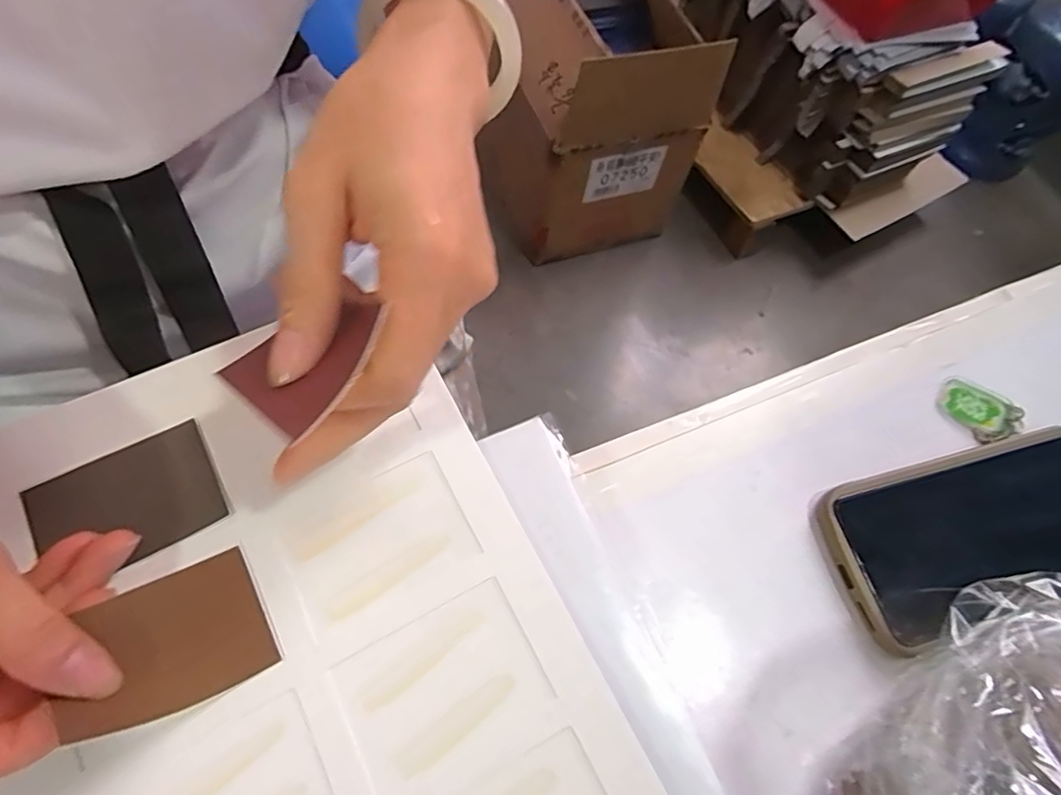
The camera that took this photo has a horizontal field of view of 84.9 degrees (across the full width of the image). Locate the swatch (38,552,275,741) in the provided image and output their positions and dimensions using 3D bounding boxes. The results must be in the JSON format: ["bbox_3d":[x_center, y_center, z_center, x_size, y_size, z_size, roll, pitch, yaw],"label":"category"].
[{"bbox_3d":[-0.129,0.087,0.207,0.061,0.006,0.047,-20,68,-33],"label":"swatch"}]

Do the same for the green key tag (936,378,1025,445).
[{"bbox_3d":[0.257,0.007,0.332,0.033,0.007,0.044,-35,72,-22],"label":"green key tag"}]

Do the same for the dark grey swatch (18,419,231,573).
[{"bbox_3d":[-0.160,0.042,0.232,0.064,0.004,0.046,-28,73,-21],"label":"dark grey swatch"}]

